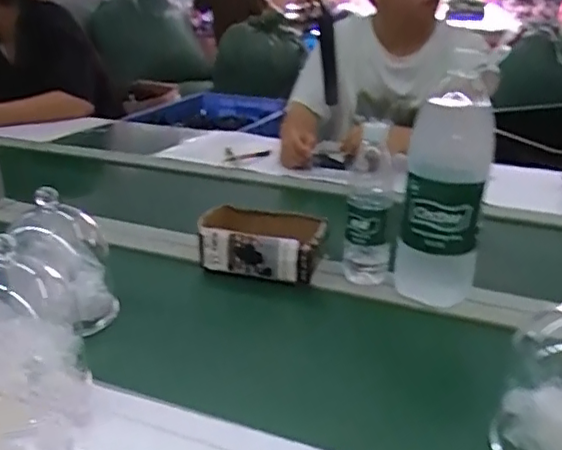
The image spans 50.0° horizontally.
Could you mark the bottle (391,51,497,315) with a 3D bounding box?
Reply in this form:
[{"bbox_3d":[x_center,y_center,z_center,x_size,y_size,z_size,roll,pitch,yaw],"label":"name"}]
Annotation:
[{"bbox_3d":[0.202,-0.046,0.753,0.108,0.305,0.094,5,25,18],"label":"bottle"}]

